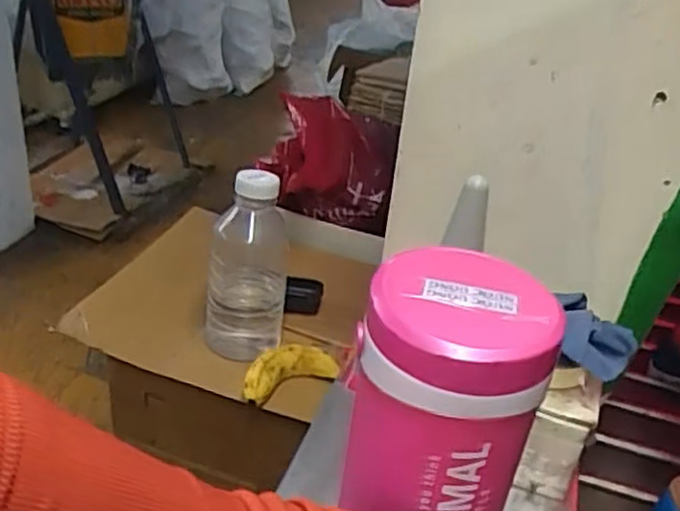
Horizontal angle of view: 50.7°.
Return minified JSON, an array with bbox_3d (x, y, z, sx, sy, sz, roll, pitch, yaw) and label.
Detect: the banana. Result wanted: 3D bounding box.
[{"bbox_3d":[-0.060,0.130,0.798,0.122,0.043,0.055,-16,39,-34],"label":"banana"}]

